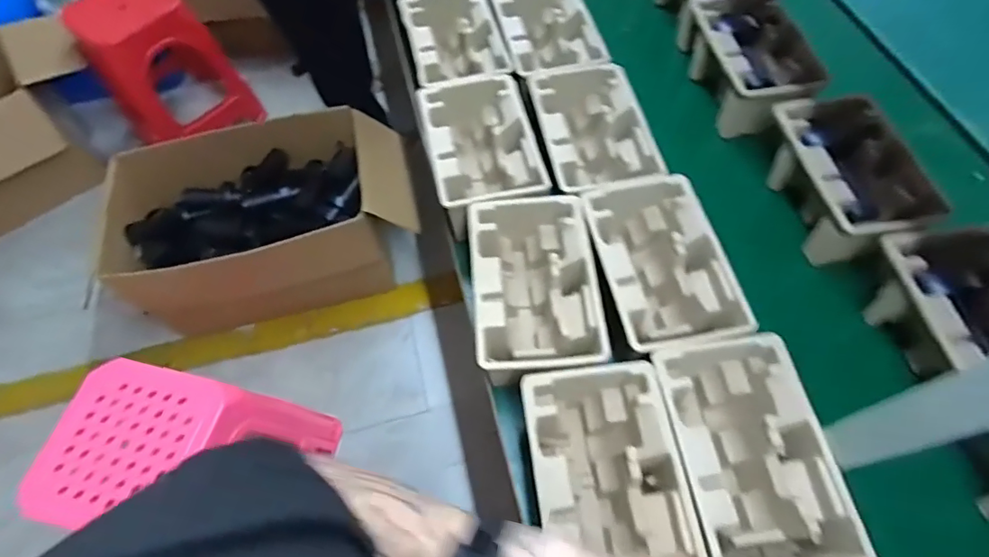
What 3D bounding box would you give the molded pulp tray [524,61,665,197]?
[{"bbox_3d":[0.137,-0.204,0.763,0.145,0.098,0.227,-12,61,-4],"label":"molded pulp tray"}]

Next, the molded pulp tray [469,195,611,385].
[{"bbox_3d":[0.050,0.020,0.655,0.146,0.113,0.224,-5,61,0],"label":"molded pulp tray"}]

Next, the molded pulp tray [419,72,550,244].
[{"bbox_3d":[-0.016,-0.171,0.761,0.149,0.116,0.227,-13,61,-4],"label":"molded pulp tray"}]

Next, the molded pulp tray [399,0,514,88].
[{"bbox_3d":[-0.064,-0.375,0.868,0.145,0.106,0.234,-13,61,-5],"label":"molded pulp tray"}]

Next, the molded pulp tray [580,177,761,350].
[{"bbox_3d":[0.200,-0.005,0.654,0.138,0.108,0.221,-11,61,-4],"label":"molded pulp tray"}]

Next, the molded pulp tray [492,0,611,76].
[{"bbox_3d":[0.082,-0.398,0.868,0.142,0.097,0.229,-12,61,-4],"label":"molded pulp tray"}]

